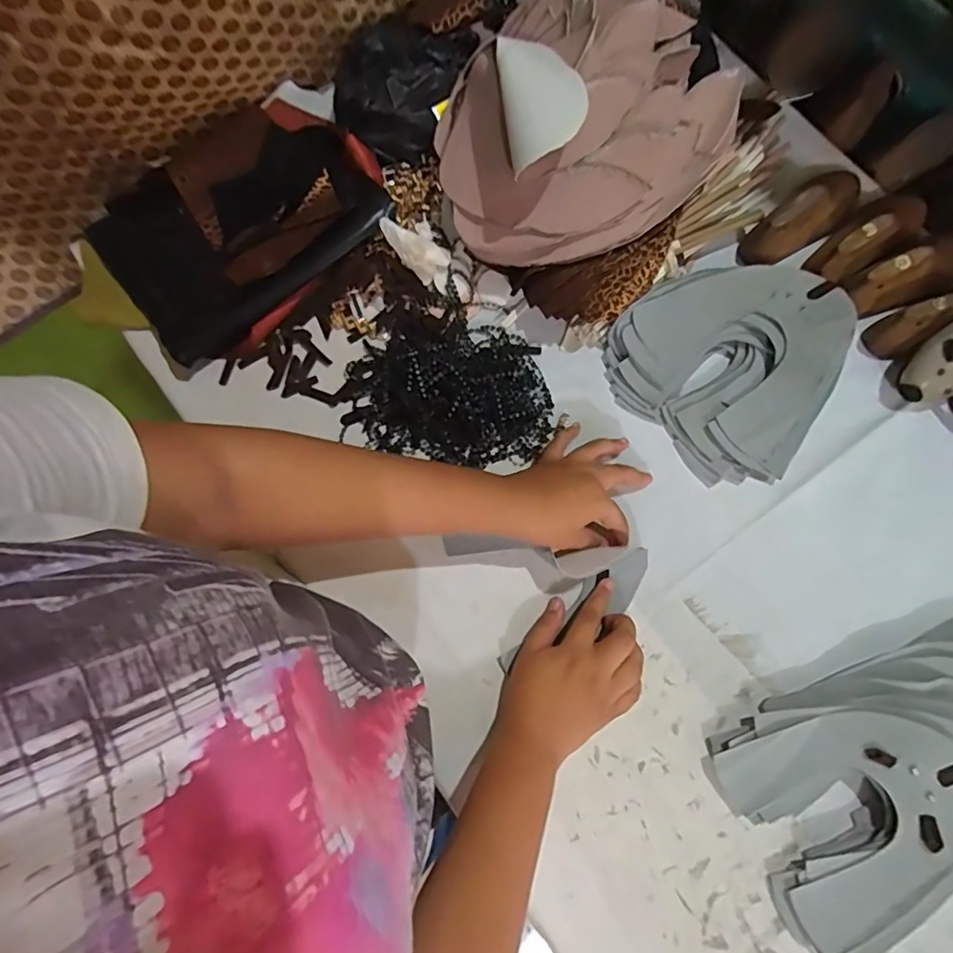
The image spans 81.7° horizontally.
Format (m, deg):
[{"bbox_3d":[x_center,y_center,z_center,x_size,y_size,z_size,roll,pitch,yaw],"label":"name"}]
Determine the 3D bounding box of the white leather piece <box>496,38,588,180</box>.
[{"bbox_3d":[0.048,-0.285,0.413,0.053,0.030,0.105,-8,77,0],"label":"white leather piece"}]

